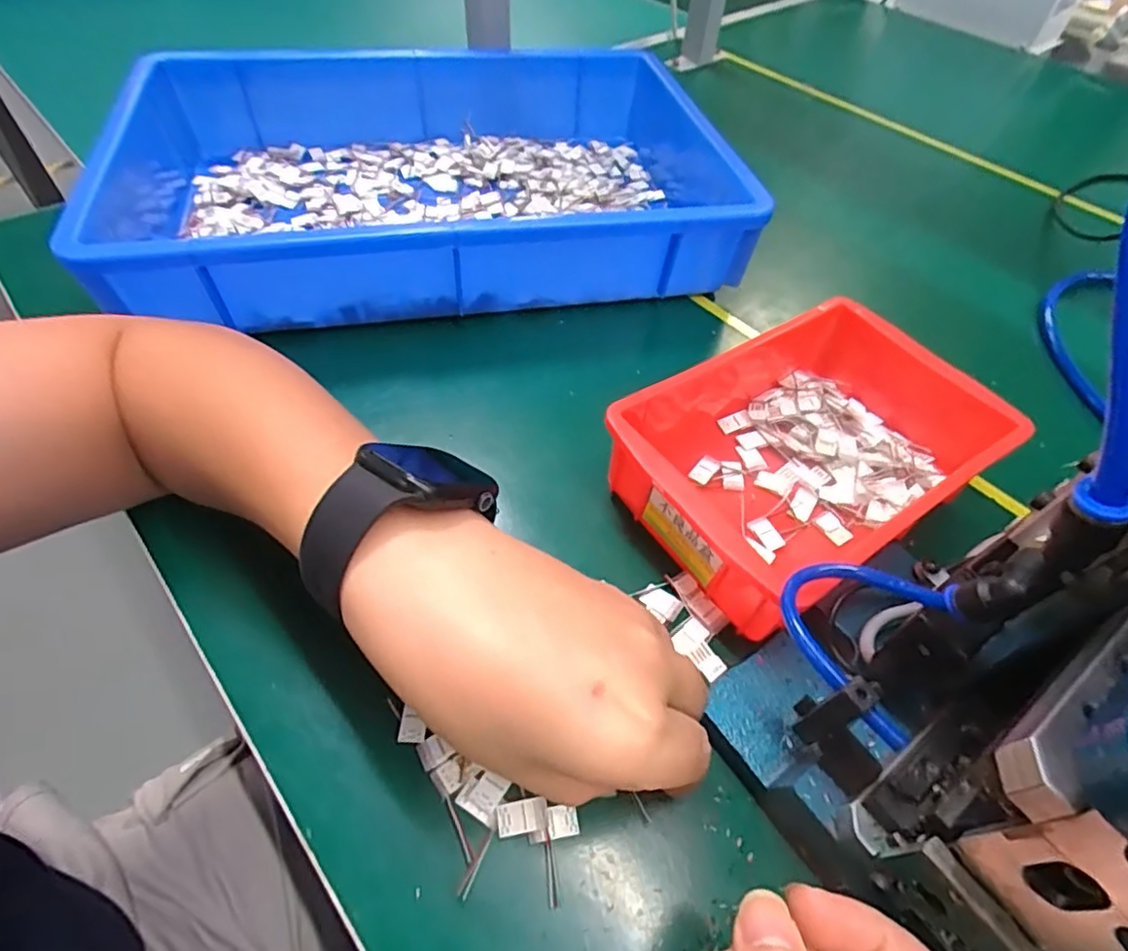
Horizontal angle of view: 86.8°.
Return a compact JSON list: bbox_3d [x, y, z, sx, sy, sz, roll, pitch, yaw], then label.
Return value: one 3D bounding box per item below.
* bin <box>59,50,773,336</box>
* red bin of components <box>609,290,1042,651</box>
[{"bbox_3d":[-0.092,-0.237,0.474,0.497,0.093,0.303,-12,53,-12],"label":"bin"},{"bbox_3d":[0.134,-0.018,0.334,0.203,0.055,0.129,-30,61,-23],"label":"red bin of components"}]

